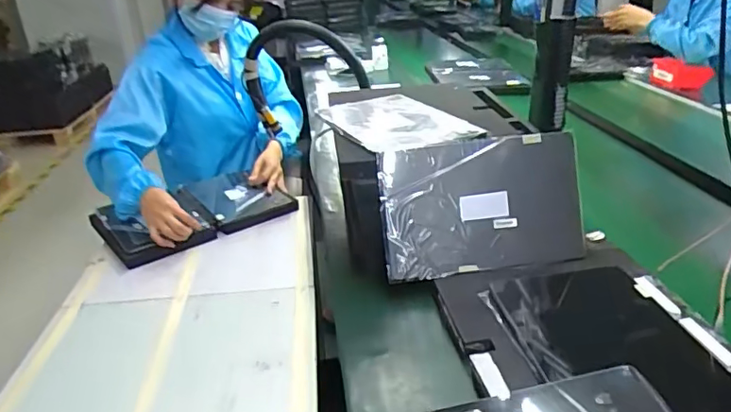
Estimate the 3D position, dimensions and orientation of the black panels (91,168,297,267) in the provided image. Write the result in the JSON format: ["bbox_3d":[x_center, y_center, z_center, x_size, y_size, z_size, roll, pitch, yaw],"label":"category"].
[{"bbox_3d":[-0.369,0.009,1.177,0.370,0.044,0.257,-23,33,-37],"label":"black panels"}]

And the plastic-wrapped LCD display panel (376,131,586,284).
[{"bbox_3d":[0.151,0.000,0.711,0.258,0.167,0.013,-7,1,-6],"label":"plastic-wrapped LCD display panel"}]

